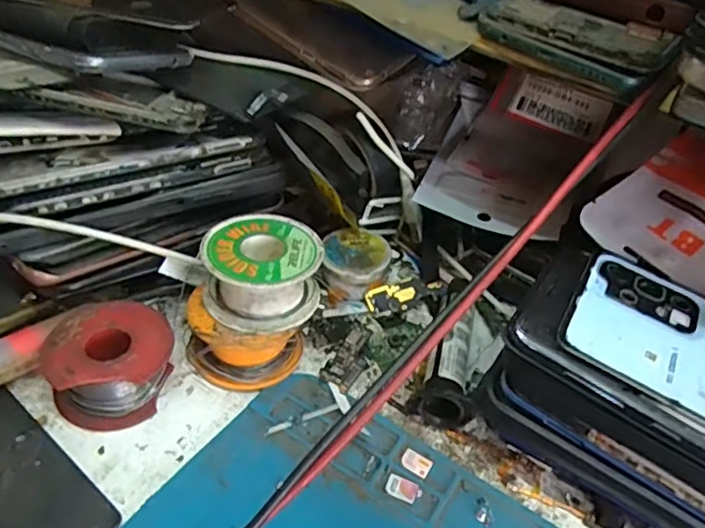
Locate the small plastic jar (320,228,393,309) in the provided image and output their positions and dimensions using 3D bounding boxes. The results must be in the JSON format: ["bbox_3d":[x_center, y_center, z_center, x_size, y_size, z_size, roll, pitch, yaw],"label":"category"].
[{"bbox_3d":[0.001,0.002,0.323,0.035,0.022,0.041,9,41,1],"label":"small plastic jar"}]

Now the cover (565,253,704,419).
[{"bbox_3d":[0.129,0.031,0.222,0.086,0.007,0.065,26,45,20],"label":"cover"}]

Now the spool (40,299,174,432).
[{"bbox_3d":[-0.106,0.042,0.260,0.050,0.029,0.049,4,41,-4],"label":"spool"}]

